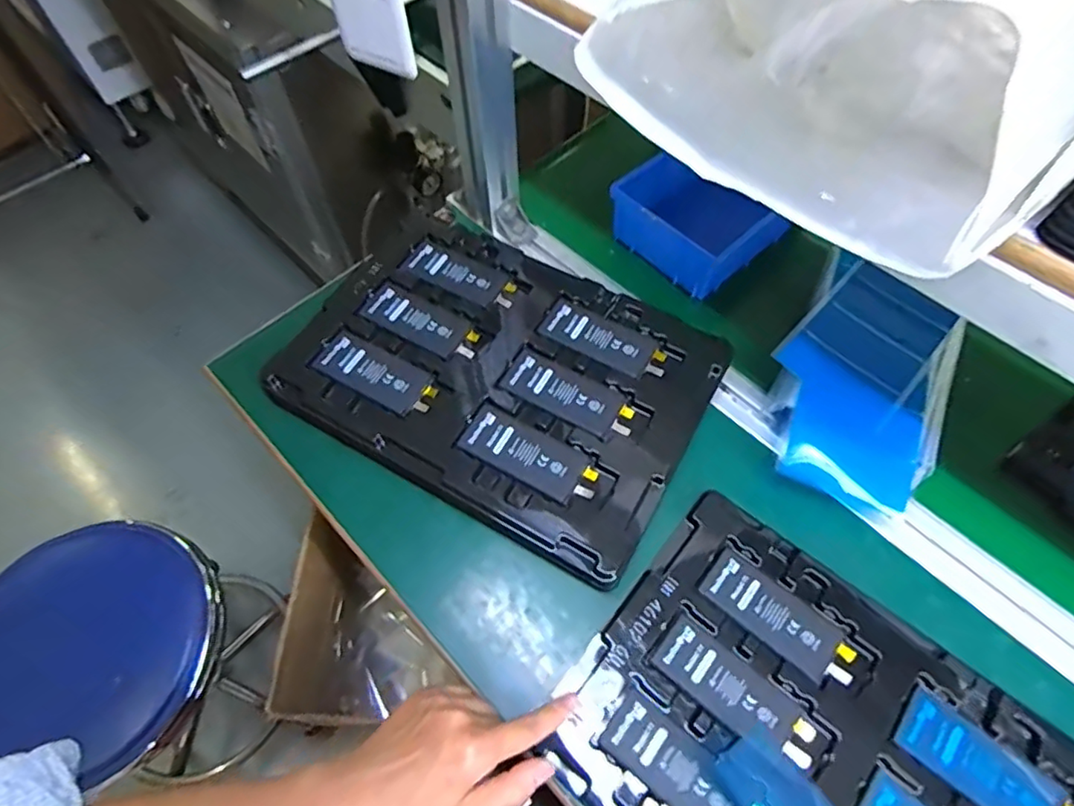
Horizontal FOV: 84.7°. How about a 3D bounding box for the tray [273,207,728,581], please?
[{"bbox_3d":[-0.032,-0.027,0.500,0.328,0.018,0.228,27,66,13],"label":"tray"}]

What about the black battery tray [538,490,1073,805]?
[{"bbox_3d":[0.187,0.241,0.370,0.328,0.016,0.239,36,69,20],"label":"black battery tray"}]

